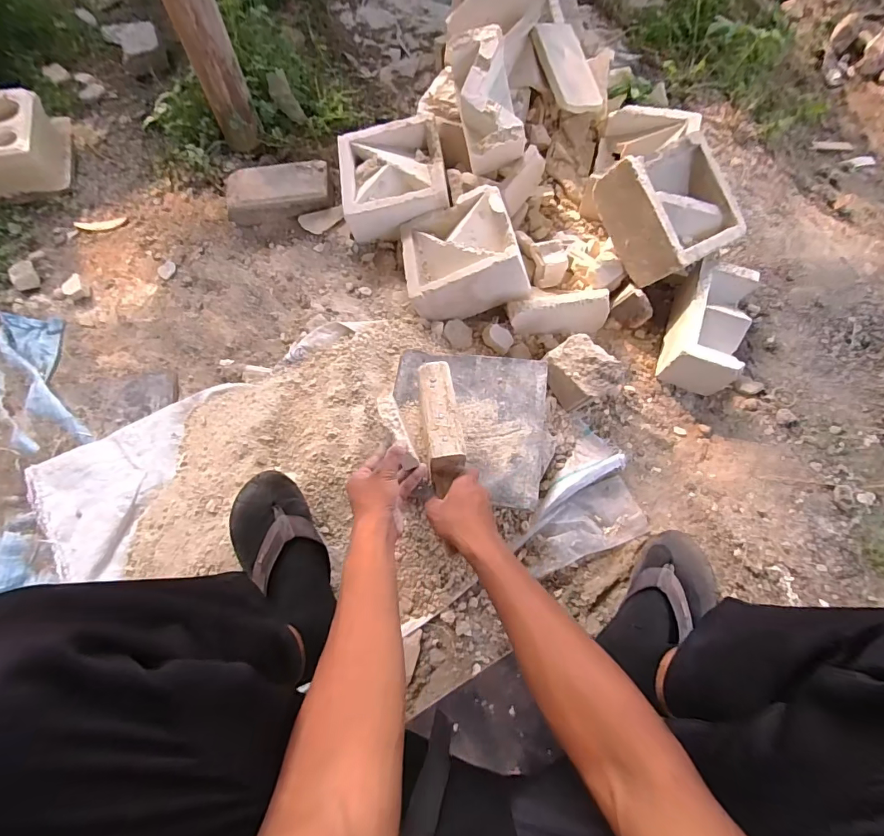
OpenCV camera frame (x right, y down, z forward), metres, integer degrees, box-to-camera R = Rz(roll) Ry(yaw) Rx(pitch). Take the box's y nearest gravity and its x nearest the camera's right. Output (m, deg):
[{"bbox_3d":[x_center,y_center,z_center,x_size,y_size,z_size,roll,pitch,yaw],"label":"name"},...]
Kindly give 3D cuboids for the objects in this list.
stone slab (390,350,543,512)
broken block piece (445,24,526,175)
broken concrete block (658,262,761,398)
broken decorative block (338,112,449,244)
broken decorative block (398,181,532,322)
[{"bbox_3d":[0.039,0.007,0.704,0.238,0.020,0.244,6,70,4],"label":"stone slab"},{"bbox_3d":[0.084,-0.586,0.840,0.108,0.101,0.214,-12,95,-2],"label":"broken block piece"},{"bbox_3d":[0.466,-0.164,0.778,0.110,0.089,0.206,19,72,9],"label":"broken concrete block"},{"bbox_3d":[-0.095,-0.472,0.908,0.209,0.109,0.226,-9,70,-1],"label":"broken decorative block"},{"bbox_3d":[0.038,-0.307,0.846,0.201,0.106,0.227,-20,58,17],"label":"broken decorative block"}]

